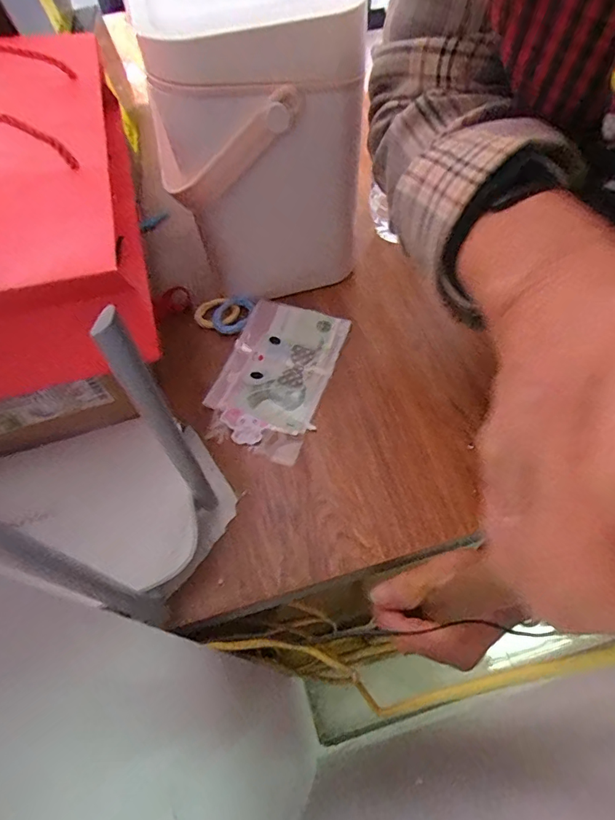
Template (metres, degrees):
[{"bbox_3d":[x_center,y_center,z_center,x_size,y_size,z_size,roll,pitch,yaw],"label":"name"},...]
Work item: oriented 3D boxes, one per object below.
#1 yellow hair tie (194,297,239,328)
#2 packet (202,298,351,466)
[{"bbox_3d":[-0.091,-0.097,0.448,0.040,0.005,0.037,-2,61,3],"label":"yellow hair tie"},{"bbox_3d":[-0.029,-0.034,0.405,0.095,0.008,0.154,15,61,12],"label":"packet"}]

